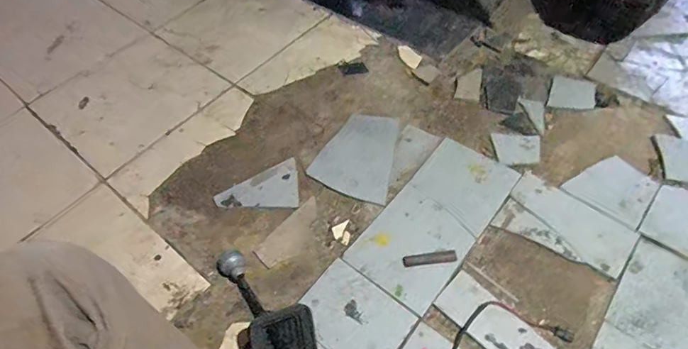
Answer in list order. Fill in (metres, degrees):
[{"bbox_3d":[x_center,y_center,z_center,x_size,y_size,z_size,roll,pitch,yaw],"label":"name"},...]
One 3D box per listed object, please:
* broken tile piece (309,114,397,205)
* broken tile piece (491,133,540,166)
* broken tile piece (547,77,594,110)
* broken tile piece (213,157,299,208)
[{"bbox_3d":[0.049,-0.055,1.005,0.182,0.008,0.242,23,60,20],"label":"broken tile piece"},{"bbox_3d":[0.404,-0.058,1.010,0.105,0.004,0.091,6,55,9],"label":"broken tile piece"},{"bbox_3d":[0.571,-0.203,1.082,0.108,0.004,0.107,12,57,14],"label":"broken tile piece"},{"bbox_3d":[-0.196,0.028,0.975,0.178,0.008,0.120,-9,54,-1],"label":"broken tile piece"}]

